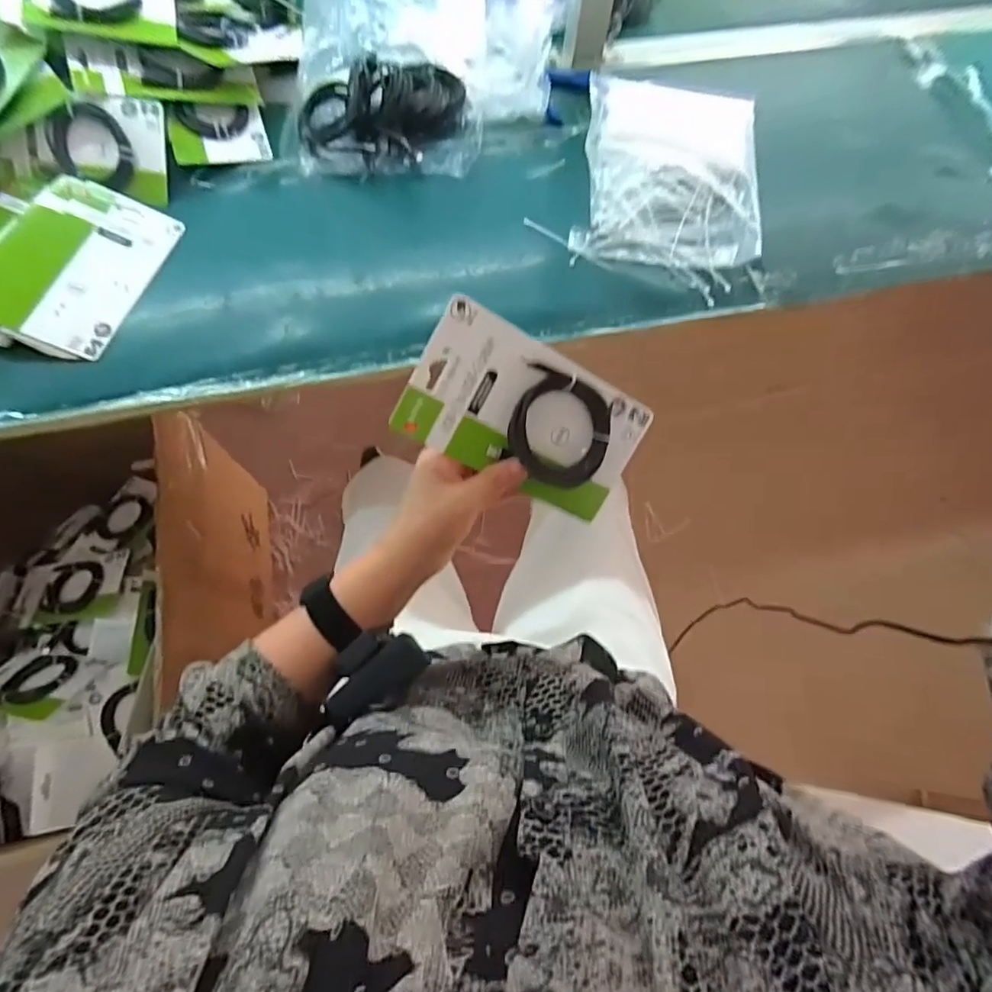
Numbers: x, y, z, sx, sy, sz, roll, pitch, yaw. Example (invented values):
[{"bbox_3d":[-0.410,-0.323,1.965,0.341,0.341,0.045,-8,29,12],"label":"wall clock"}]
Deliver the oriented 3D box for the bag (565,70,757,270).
[{"bbox_3d":[0.198,-0.381,0.623,0.192,0.026,0.281,9,68,2],"label":"bag"}]

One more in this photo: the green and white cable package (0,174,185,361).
[{"bbox_3d":[-0.426,-0.237,0.554,0.140,0.012,0.183,21,69,-12],"label":"green and white cable package"}]

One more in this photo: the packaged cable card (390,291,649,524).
[{"bbox_3d":[0.027,-0.054,0.395,0.178,0.026,0.099,25,101,-21],"label":"packaged cable card"}]

